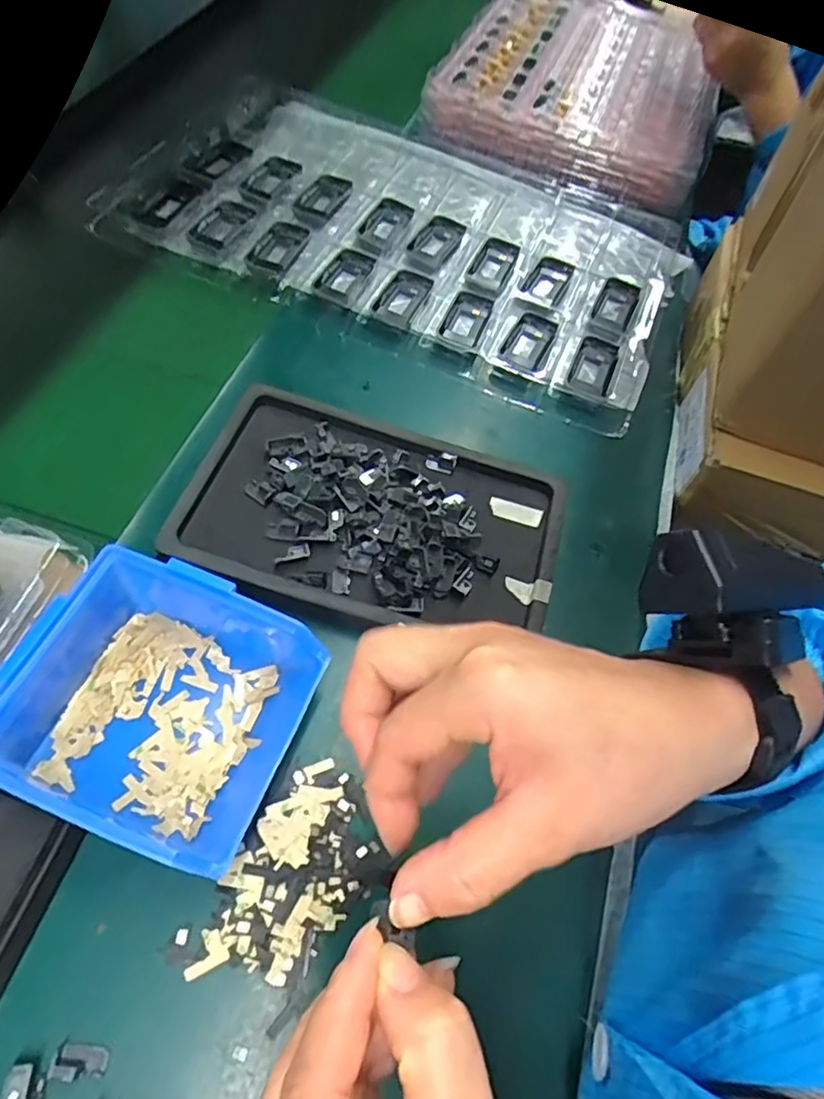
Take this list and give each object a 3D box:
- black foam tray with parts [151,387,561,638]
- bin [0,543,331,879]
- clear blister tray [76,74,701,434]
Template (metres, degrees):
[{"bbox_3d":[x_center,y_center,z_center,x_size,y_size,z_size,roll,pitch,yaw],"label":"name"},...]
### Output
[{"bbox_3d":[-0.024,-0.024,0.410,0.242,0.023,0.153,17,59,3],"label":"black foam tray with parts"},{"bbox_3d":[-0.133,0.078,0.317,0.139,0.069,0.126,23,59,7],"label":"bin"},{"bbox_3d":[0.001,-0.309,0.580,0.509,0.041,0.319,25,60,8],"label":"clear blister tray"}]

